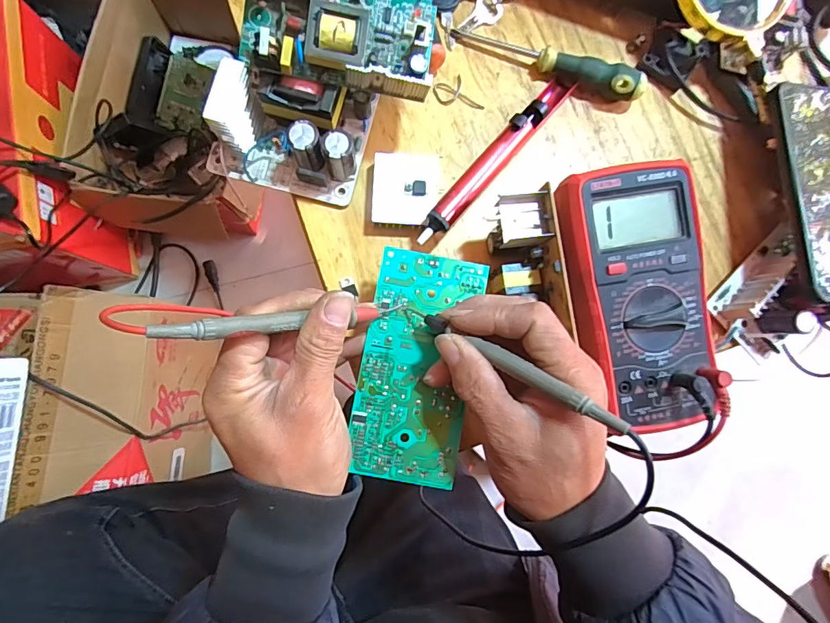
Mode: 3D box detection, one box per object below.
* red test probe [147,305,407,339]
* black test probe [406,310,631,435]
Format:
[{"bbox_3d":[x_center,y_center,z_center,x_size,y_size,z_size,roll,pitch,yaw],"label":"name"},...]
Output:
[{"bbox_3d":[-0.063,0.005,0.253,0.149,0.015,0.009,-6,81,-47],"label":"red test probe"},{"bbox_3d":[0.047,0.027,0.257,0.148,0.013,0.009,28,81,34],"label":"black test probe"}]

